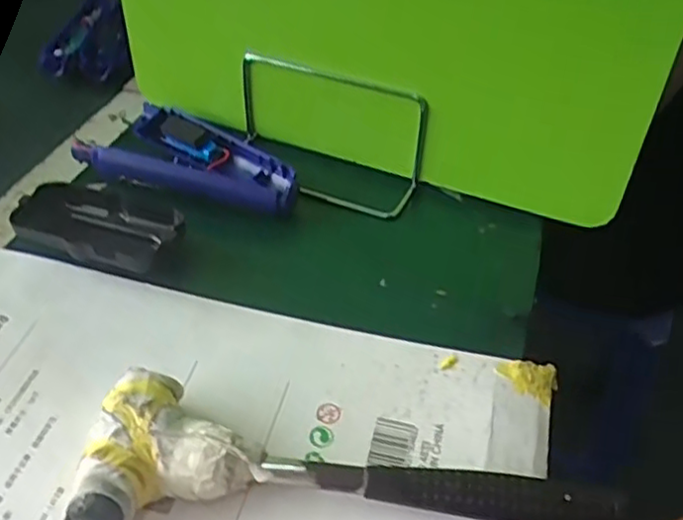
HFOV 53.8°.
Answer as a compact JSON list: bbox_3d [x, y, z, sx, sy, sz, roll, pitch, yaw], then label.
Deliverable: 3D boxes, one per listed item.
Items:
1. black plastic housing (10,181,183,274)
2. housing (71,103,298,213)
[{"bbox_3d":[-0.160,-0.024,0.455,0.112,0.022,0.064,13,44,12],"label":"black plastic housing"},{"bbox_3d":[-0.108,-0.078,0.515,0.171,0.024,0.088,20,46,19],"label":"housing"}]

